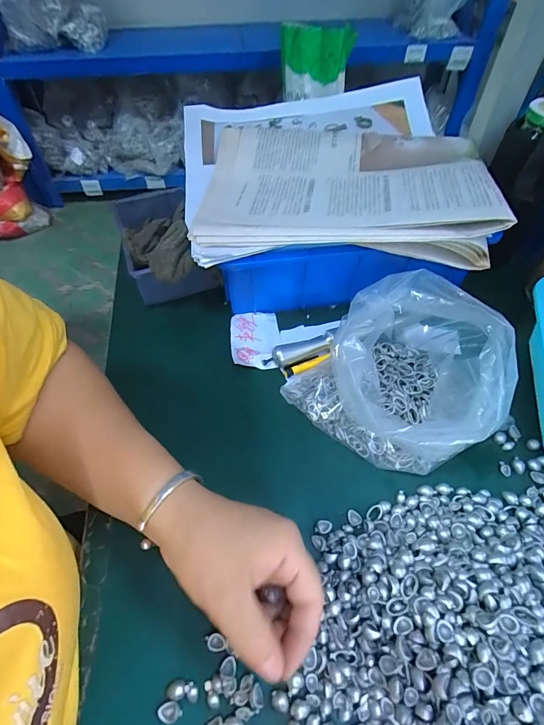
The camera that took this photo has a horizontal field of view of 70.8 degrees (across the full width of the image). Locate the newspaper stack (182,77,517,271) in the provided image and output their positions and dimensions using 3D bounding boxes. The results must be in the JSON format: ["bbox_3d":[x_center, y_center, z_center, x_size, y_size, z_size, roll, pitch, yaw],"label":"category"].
[{"bbox_3d":[0.052,-0.209,0.408,0.288,0.048,0.275,-1,54,-1],"label":"newspaper stack"}]

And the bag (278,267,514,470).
[{"bbox_3d":[0.112,0.012,0.325,0.141,0.092,0.151,-33,60,-22],"label":"bag"}]

